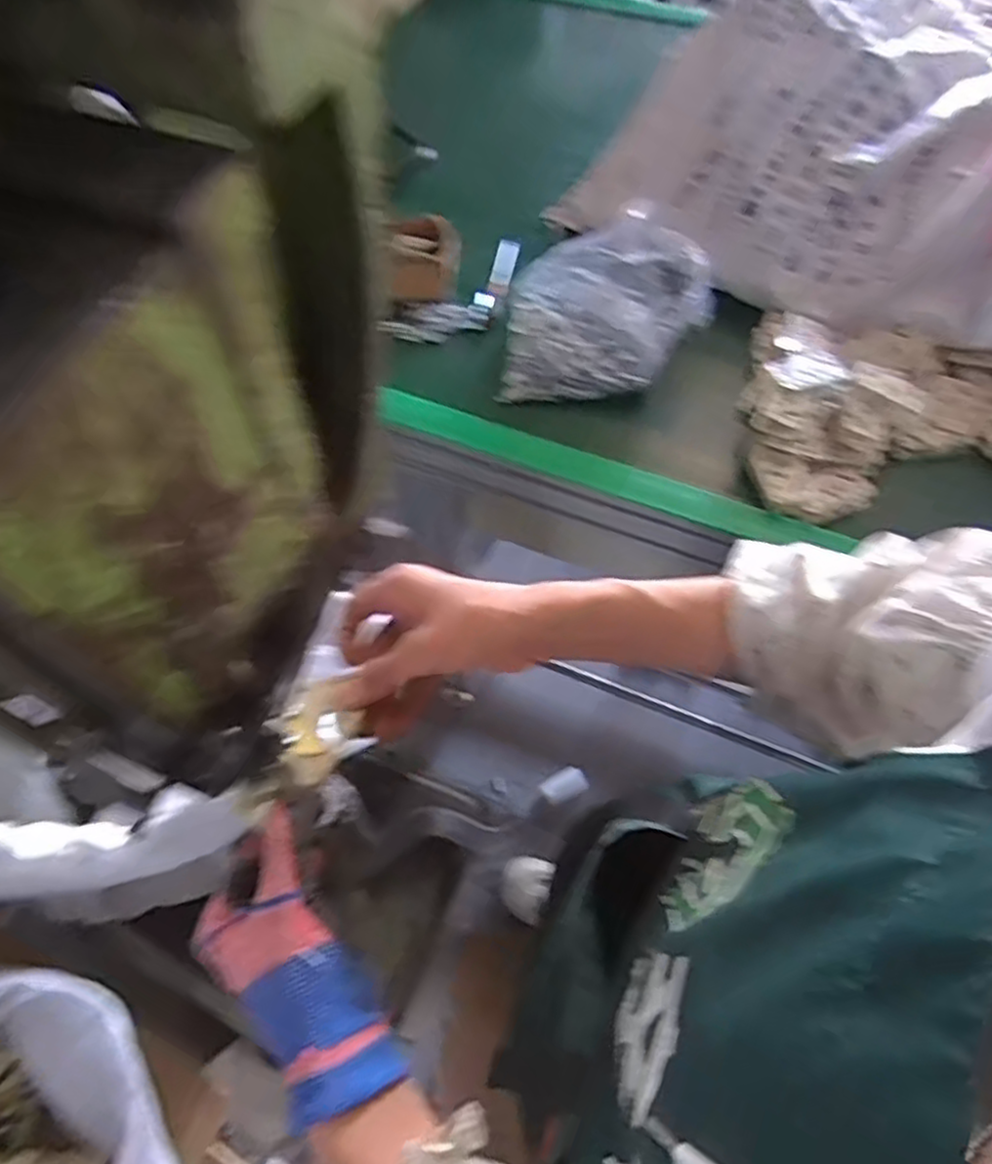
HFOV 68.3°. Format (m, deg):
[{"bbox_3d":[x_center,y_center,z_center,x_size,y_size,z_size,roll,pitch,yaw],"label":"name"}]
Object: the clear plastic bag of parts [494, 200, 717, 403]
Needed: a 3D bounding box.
[{"bbox_3d":[0.120,-0.322,0.831,0.215,0.097,0.203,1,59,2],"label":"clear plastic bag of parts"}]

